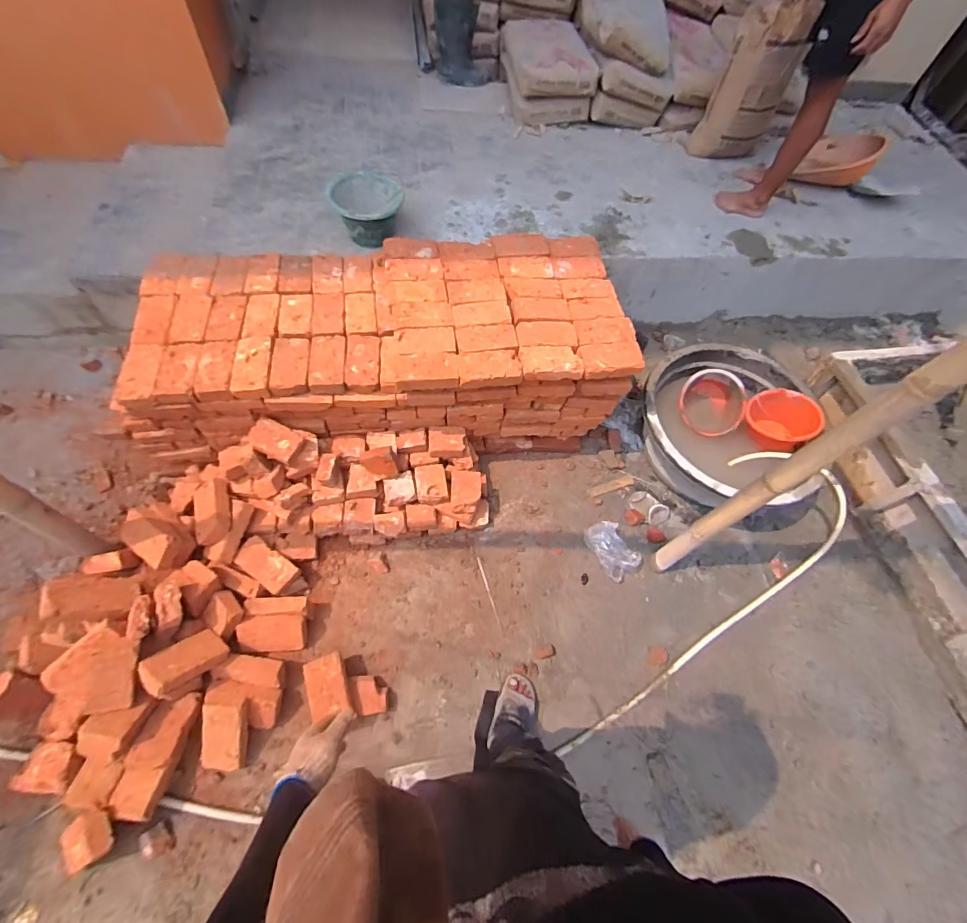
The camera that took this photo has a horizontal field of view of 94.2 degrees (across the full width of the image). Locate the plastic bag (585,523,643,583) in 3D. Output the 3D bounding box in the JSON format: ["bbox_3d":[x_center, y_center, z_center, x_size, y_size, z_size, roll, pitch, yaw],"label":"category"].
[{"bbox_3d":[0.478,0.327,1.686,0.140,0.095,0.212,-30,68,-18],"label":"plastic bag"}]

